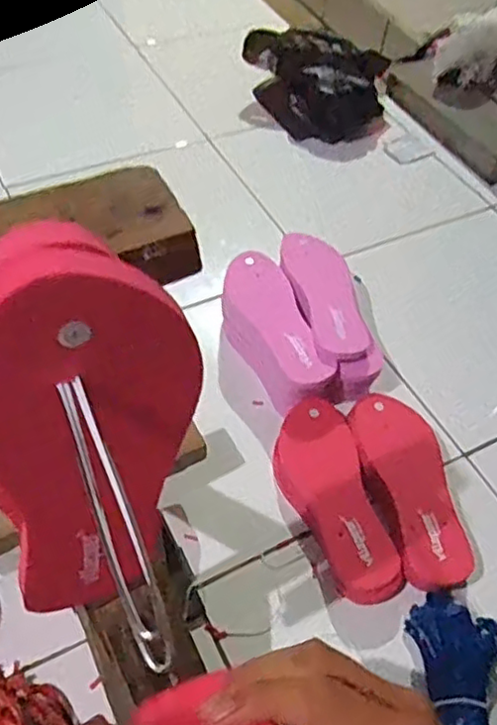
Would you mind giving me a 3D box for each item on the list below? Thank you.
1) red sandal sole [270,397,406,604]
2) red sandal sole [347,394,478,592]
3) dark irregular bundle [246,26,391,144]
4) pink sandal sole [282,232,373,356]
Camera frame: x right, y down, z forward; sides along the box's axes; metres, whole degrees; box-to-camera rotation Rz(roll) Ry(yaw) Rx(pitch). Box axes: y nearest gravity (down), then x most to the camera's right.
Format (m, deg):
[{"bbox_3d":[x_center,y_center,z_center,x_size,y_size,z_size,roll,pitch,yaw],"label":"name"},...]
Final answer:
[{"bbox_3d":[0.100,0.170,0.784,0.098,0.051,0.261,-10,55,-11],"label":"red sandal sole"},{"bbox_3d":[0.198,0.142,0.781,0.094,0.025,0.248,-10,55,-12],"label":"red sandal sole"},{"bbox_3d":[0.141,-0.565,1.315,0.290,0.116,0.205,-1,53,-5],"label":"dark irregular bundle"},{"bbox_3d":[0.110,-0.103,0.896,0.080,0.016,0.220,-9,55,-11],"label":"pink sandal sole"}]

